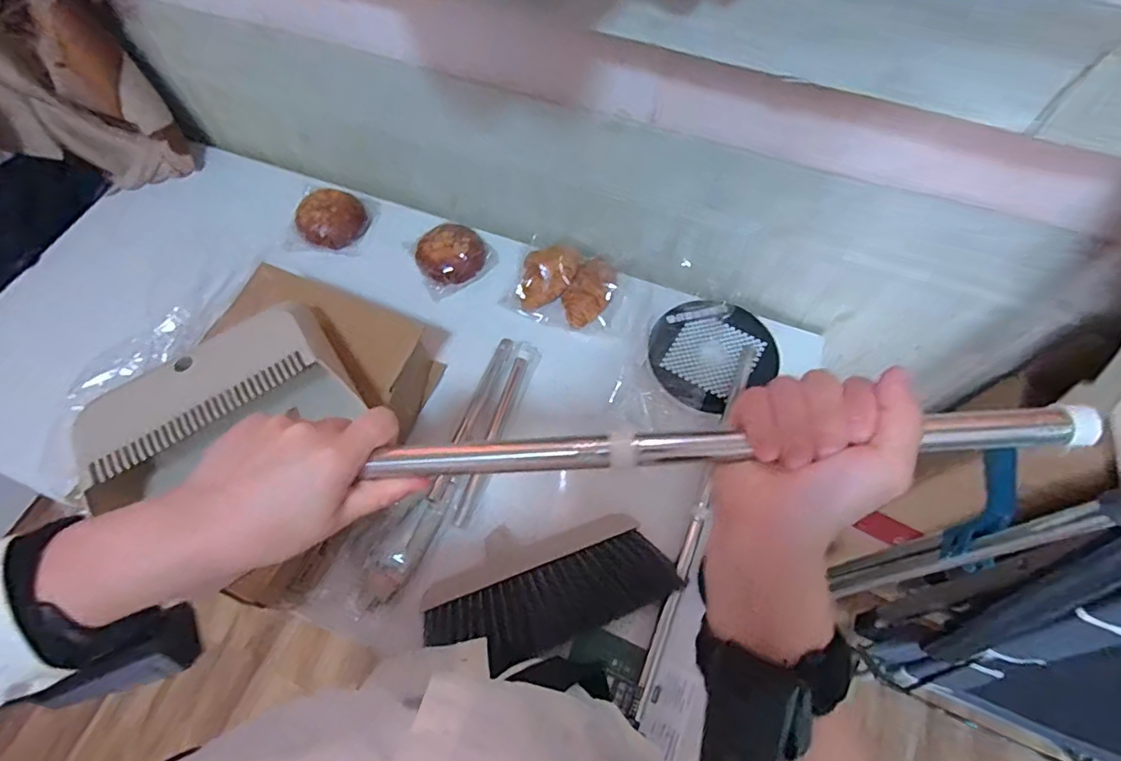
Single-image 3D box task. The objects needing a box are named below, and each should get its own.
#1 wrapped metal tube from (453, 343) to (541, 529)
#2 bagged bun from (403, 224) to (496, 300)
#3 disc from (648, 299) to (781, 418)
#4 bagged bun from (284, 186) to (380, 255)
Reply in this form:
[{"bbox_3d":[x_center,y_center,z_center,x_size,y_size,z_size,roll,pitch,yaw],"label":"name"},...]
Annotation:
[{"bbox_3d":[-0.080,0.063,0.693,0.033,0.016,0.265,16,65,8],"label":"wrapped metal tube"},{"bbox_3d":[-0.163,-0.193,0.802,0.114,0.048,0.095,-29,67,-13],"label":"bagged bun"},{"bbox_3d":[0.213,-0.041,0.749,0.162,0.022,0.165,1,75,-2],"label":"disc"},{"bbox_3d":[-0.373,-0.257,0.842,0.123,0.047,0.113,13,65,7],"label":"bagged bun"}]

